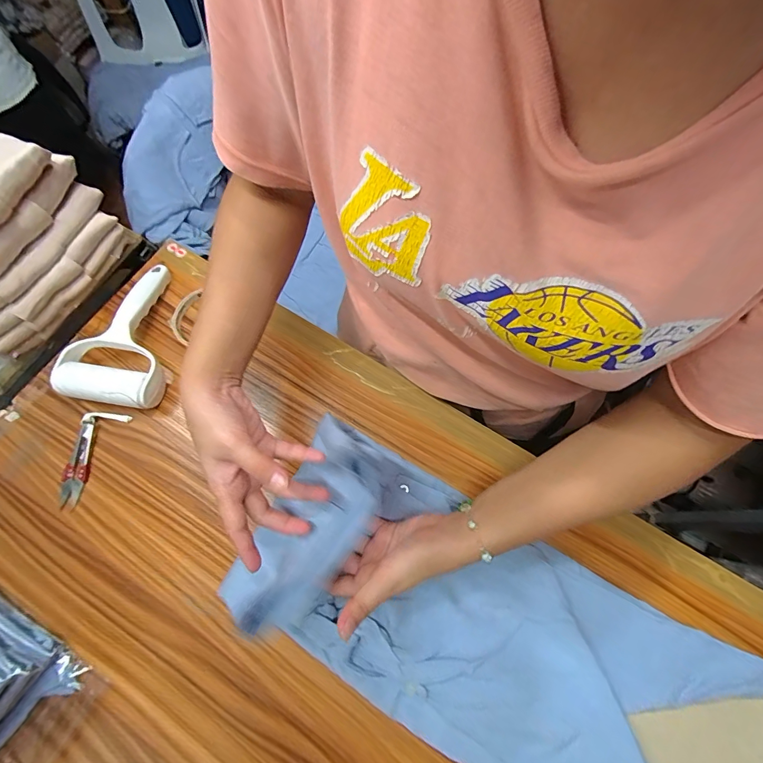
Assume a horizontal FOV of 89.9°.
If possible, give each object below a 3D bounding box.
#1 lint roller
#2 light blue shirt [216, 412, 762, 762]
[{"bbox_3d":[-0.306,-0.063,0.471,0.111,0.043,0.187,10,71,5],"label":"lint roller"},{"bbox_3d":[0.114,0.245,0.353,0.504,0.111,0.205,31,74,4],"label":"light blue shirt"}]

